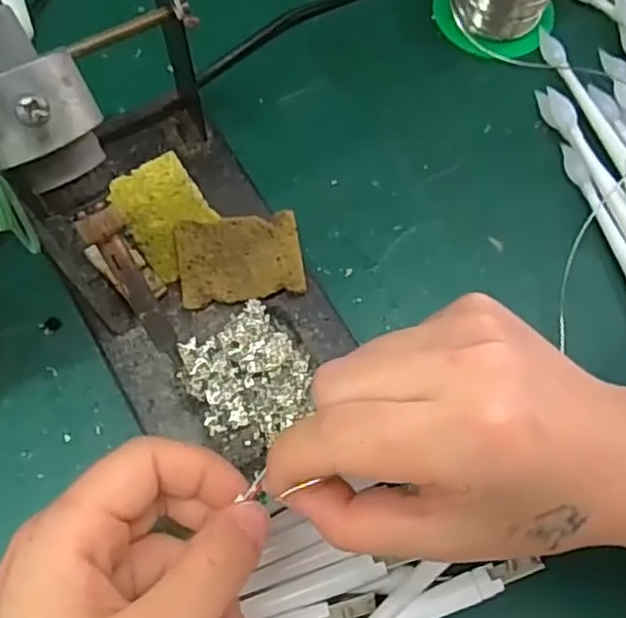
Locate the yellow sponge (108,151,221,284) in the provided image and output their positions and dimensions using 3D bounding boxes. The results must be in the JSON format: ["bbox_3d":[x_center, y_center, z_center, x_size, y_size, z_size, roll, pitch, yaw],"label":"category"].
[{"bbox_3d":[-0.068,-0.045,0.310,0.038,0.007,0.057,-30,75,-13],"label":"yellow sponge"}]

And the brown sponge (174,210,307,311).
[{"bbox_3d":[-0.033,-0.023,0.301,0.055,0.004,0.040,-9,78,-7],"label":"brown sponge"}]

